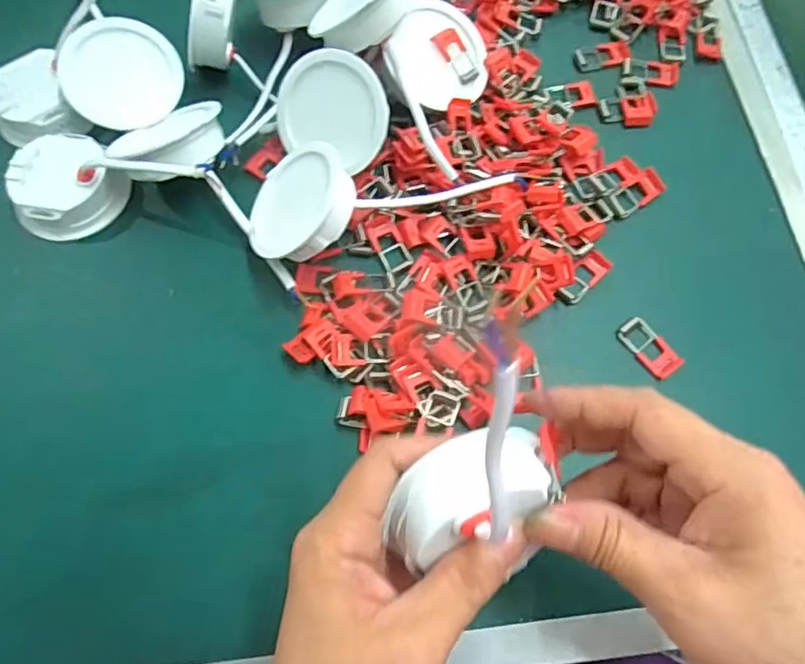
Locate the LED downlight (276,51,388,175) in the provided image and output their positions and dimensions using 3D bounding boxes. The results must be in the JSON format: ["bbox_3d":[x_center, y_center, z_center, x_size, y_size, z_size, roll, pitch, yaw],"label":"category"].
[{"bbox_3d":[-0.040,-0.137,0.347,0.069,0.060,0.025,26,27,12],"label":"LED downlight"}]

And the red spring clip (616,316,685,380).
[{"bbox_3d":[0.142,0.009,0.327,0.019,0.004,0.037,-36,75,-10],"label":"red spring clip"}]

